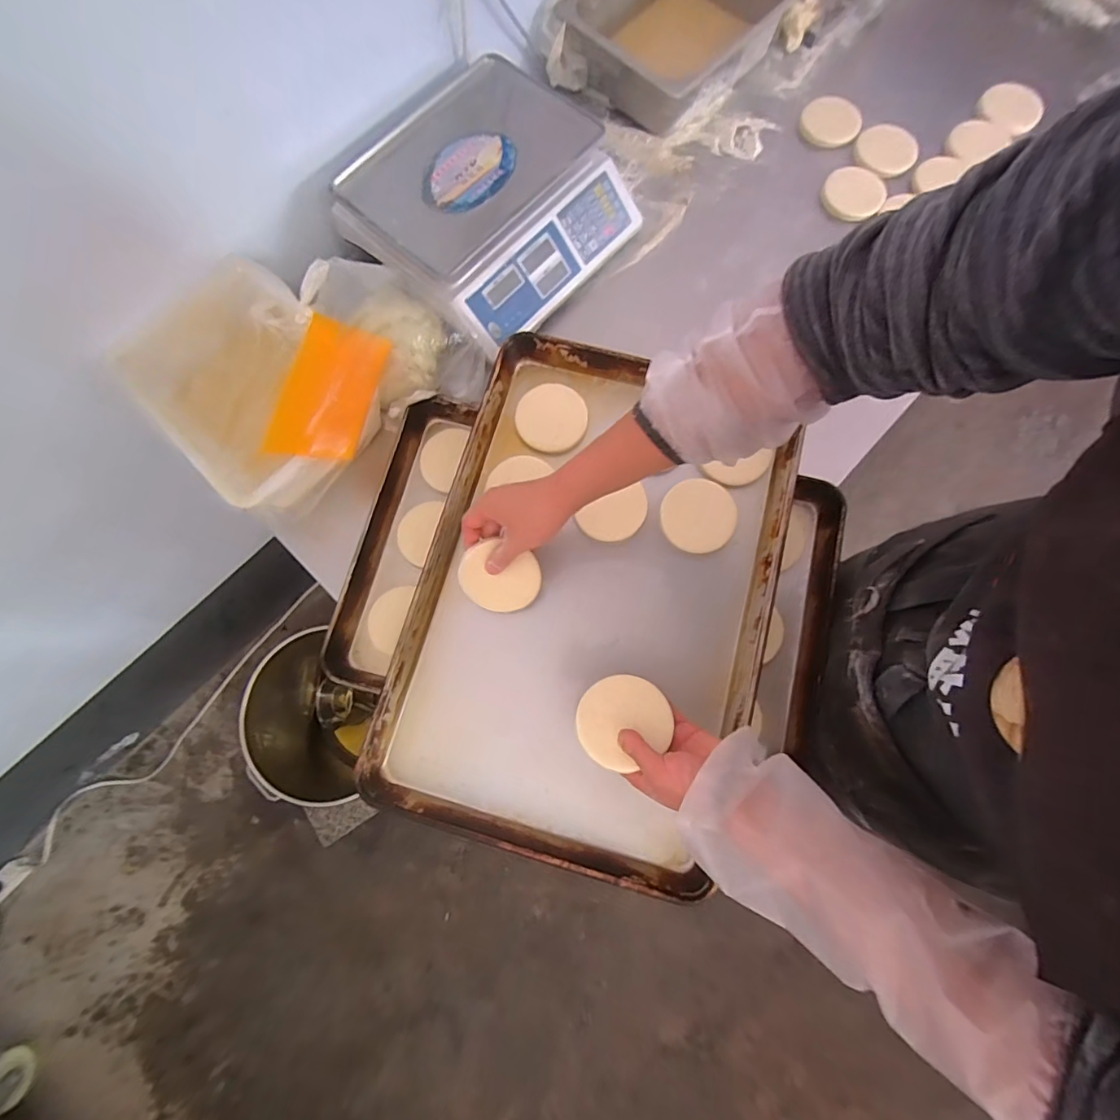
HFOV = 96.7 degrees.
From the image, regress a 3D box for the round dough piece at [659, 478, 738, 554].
[{"bbox_3d":[0.172,-0.055,0.619,0.089,0.010,0.087,0,90,11],"label":"round dough piece"}]

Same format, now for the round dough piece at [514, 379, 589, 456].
[{"bbox_3d":[-0.012,-0.189,0.660,0.092,0.016,0.088,0,77,1],"label":"round dough piece"}]

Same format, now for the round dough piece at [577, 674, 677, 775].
[{"bbox_3d":[0.065,0.161,0.509,0.098,0.009,0.085,-28,64,-22],"label":"round dough piece"}]

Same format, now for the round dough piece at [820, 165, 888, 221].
[{"bbox_3d":[0.473,-0.590,0.799,0.094,0.014,0.100,0,77,1],"label":"round dough piece"}]

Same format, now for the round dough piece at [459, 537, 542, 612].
[{"bbox_3d":[-0.071,0.022,0.588,0.093,0.010,0.084,21,110,-8],"label":"round dough piece"}]

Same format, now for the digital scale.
[{"bbox_3d":[-0.100,-0.517,0.736,0.322,0.111,0.348,40,81,9],"label":"digital scale"}]

